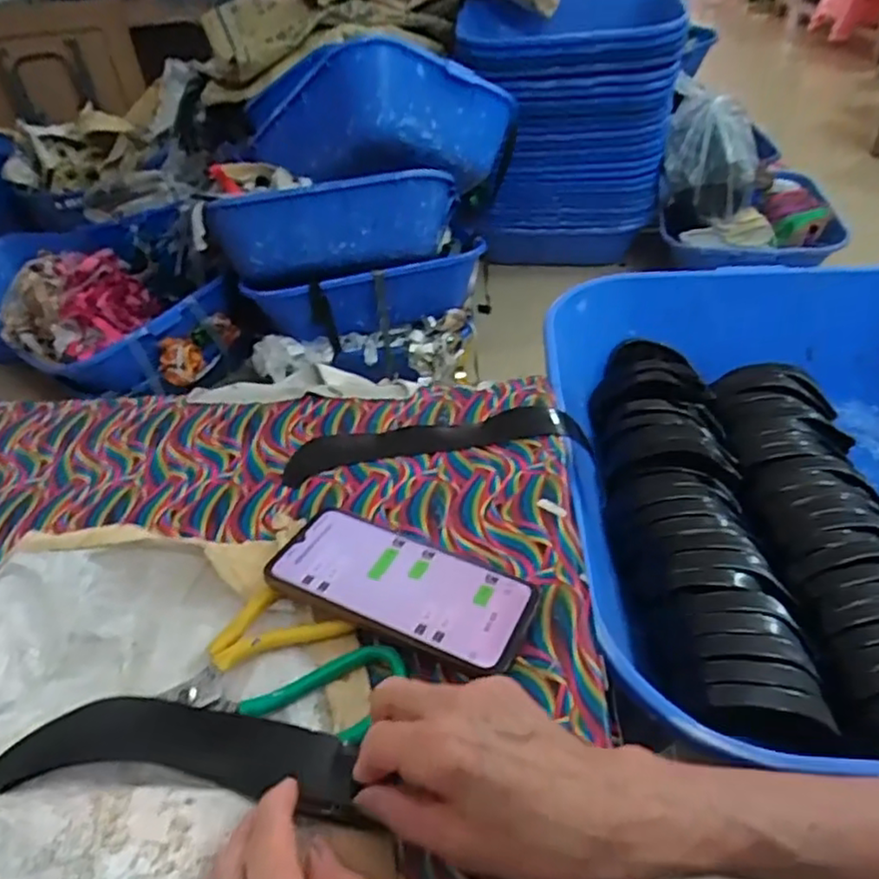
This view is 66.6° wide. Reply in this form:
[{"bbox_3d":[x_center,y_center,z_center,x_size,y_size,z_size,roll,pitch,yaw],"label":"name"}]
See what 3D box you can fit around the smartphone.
[{"bbox_3d":[-0.024,0.088,0.414,0.159,0.007,0.075,17,39,16],"label":"smartphone"}]

